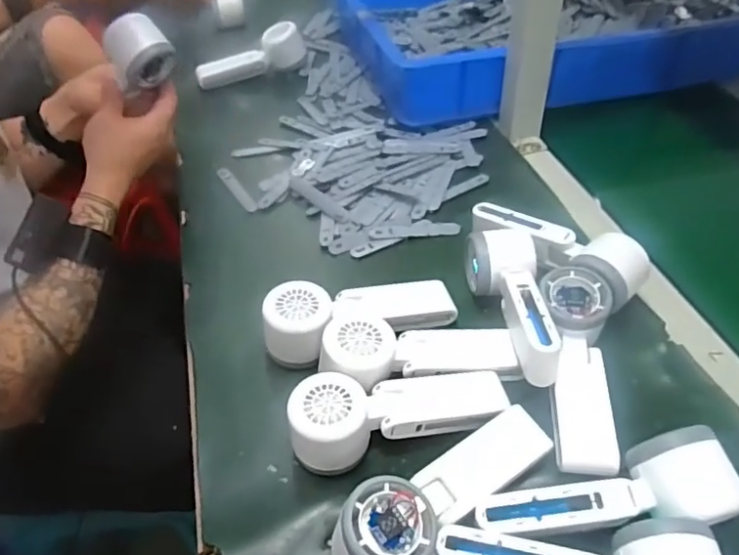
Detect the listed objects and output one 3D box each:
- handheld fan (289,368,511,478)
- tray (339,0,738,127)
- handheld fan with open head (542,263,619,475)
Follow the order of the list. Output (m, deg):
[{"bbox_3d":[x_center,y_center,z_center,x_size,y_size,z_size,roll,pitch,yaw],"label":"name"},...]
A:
[{"bbox_3d":[0.022,0.105,0.446,0.171,0.053,0.062,-5,46,-18],"label":"handheld fan"},{"bbox_3d":[0.274,-0.403,0.877,0.582,0.082,0.384,-13,48,-9],"label":"tray"},{"bbox_3d":[0.160,0.066,0.459,0.058,0.049,0.182,6,48,9],"label":"handheld fan with open head"}]

